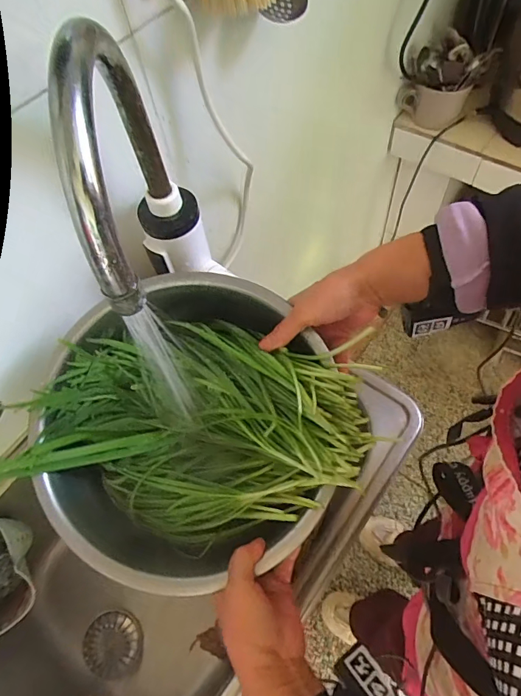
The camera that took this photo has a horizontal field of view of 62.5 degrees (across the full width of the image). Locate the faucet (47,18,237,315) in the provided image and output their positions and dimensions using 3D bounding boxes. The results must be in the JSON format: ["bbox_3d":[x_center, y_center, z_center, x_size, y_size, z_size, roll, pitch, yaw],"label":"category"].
[{"bbox_3d":[-0.081,-0.097,0.361,0.065,0.265,0.201,-13,60,-3],"label":"faucet"}]

